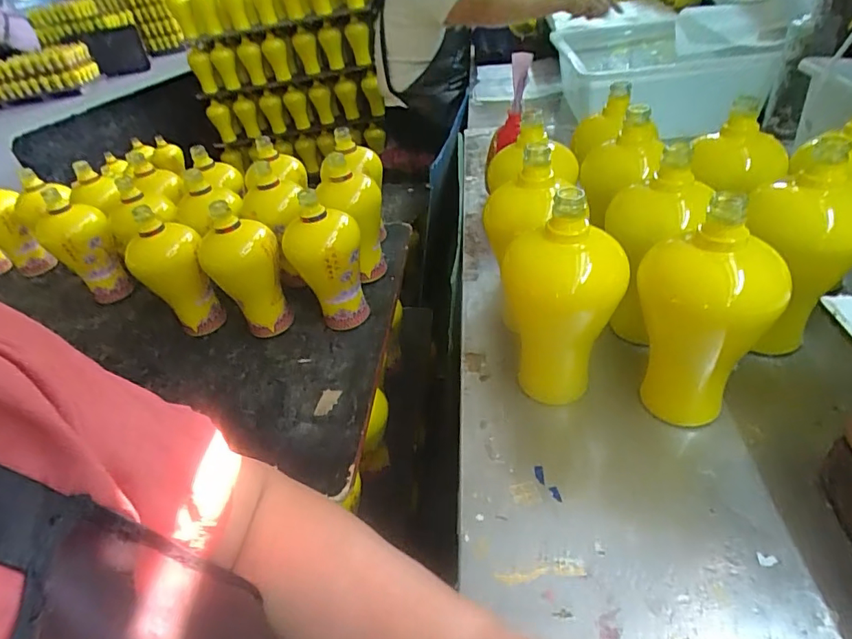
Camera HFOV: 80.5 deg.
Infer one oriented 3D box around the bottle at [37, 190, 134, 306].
[{"bbox_3d":[-0.573,-0.120,0.845,0.099,0.189,0.085,-33,43,-24],"label":"bottle"}]

